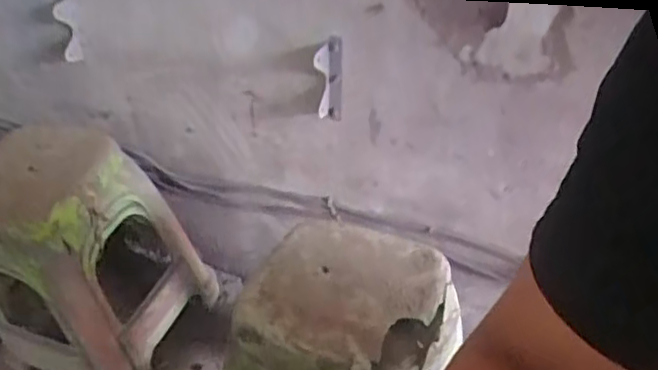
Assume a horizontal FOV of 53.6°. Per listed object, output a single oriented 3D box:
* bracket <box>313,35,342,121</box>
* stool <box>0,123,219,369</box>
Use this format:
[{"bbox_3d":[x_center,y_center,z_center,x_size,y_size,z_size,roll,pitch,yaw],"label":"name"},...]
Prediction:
[{"bbox_3d":[0.001,-0.186,1.139,0.047,0.157,0.034,-1,35,-1],"label":"bracket"},{"bbox_3d":[-0.501,0.135,1.341,0.345,0.485,0.387,13,37,18],"label":"stool"}]

